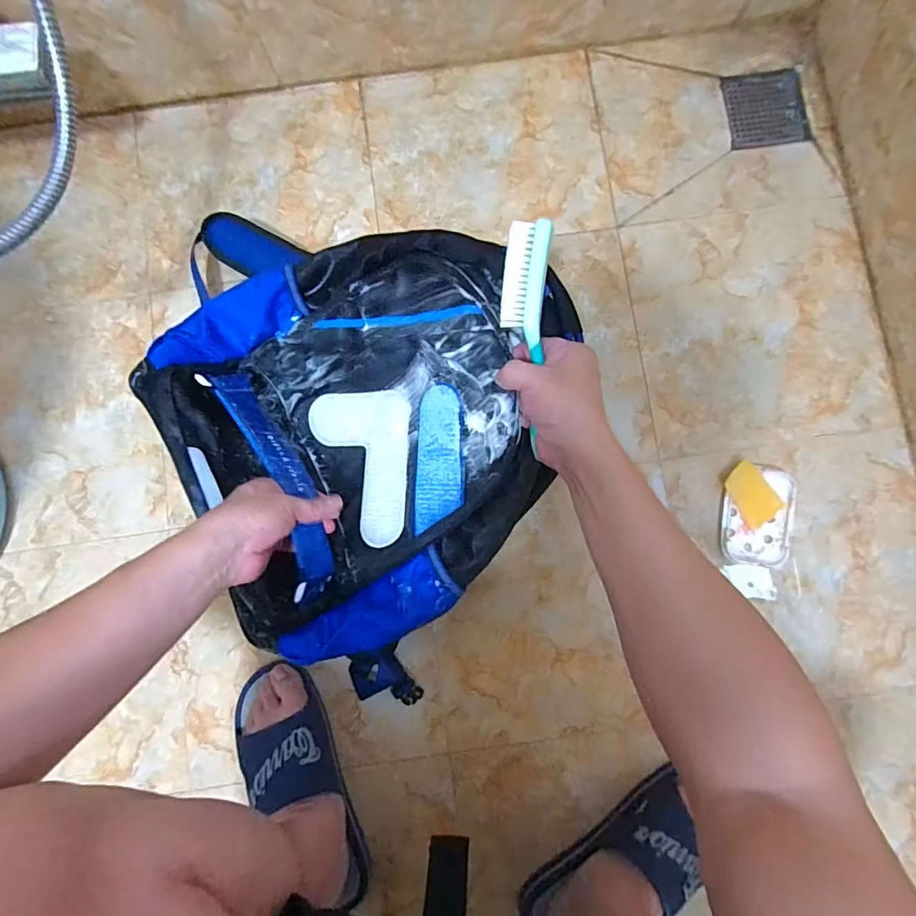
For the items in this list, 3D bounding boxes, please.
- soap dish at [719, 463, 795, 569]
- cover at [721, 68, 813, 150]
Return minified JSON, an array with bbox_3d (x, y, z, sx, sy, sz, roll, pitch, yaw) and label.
[{"bbox_3d":[0.352,0.067,0.574,0.079,0.026,0.112,6,85,1],"label":"soap dish"},{"bbox_3d":[0.395,-0.449,0.628,0.102,0.011,0.107,-5,85,0],"label":"cover"}]

